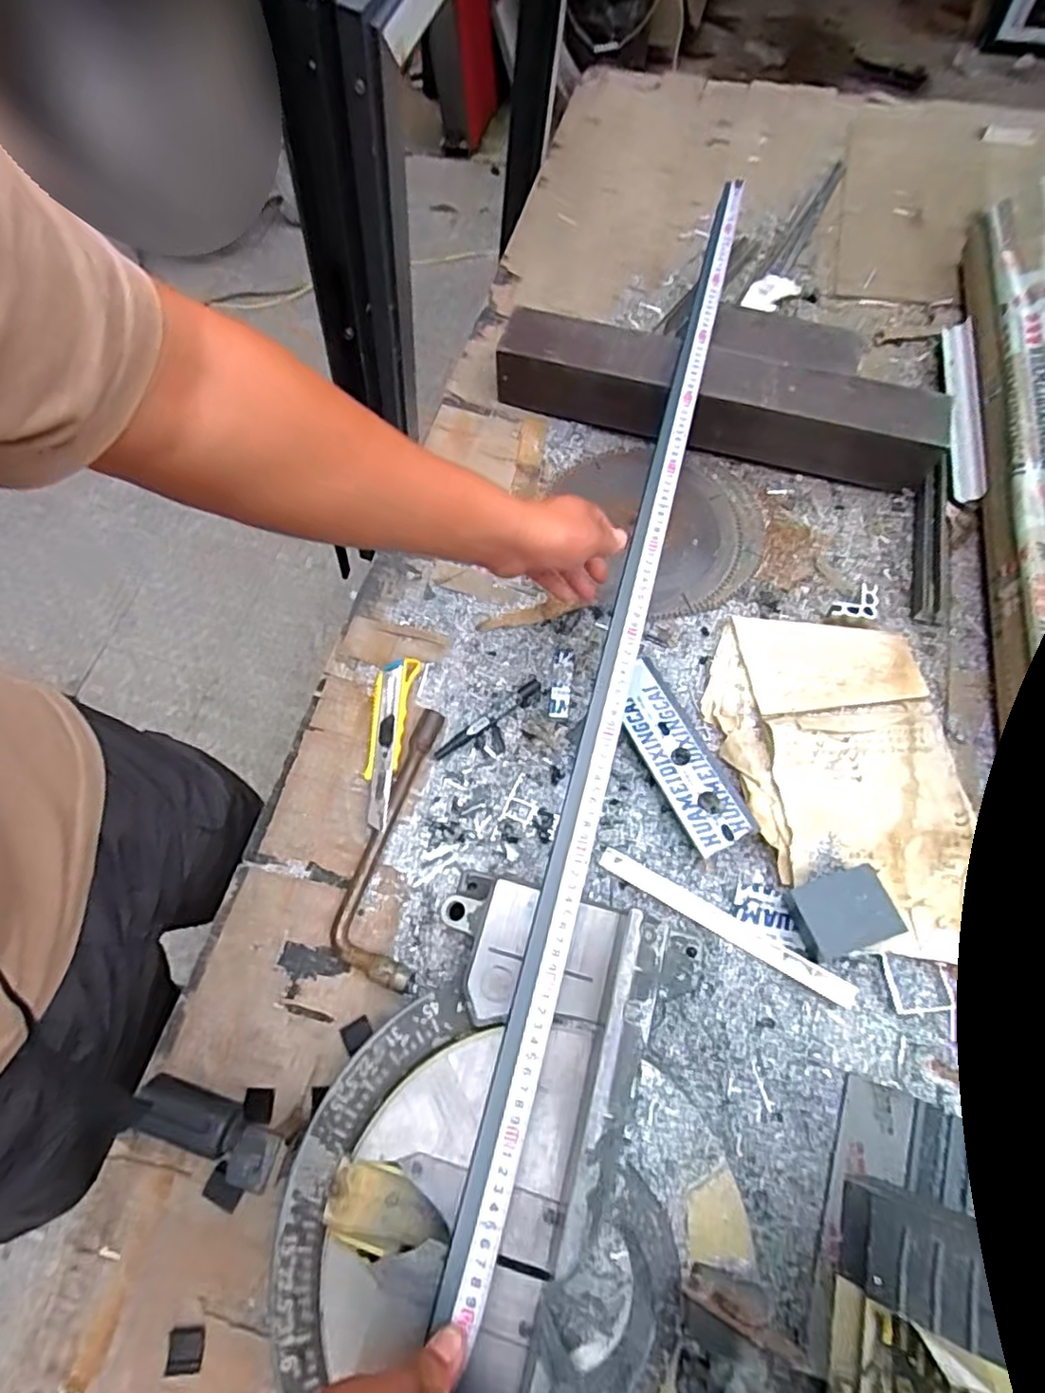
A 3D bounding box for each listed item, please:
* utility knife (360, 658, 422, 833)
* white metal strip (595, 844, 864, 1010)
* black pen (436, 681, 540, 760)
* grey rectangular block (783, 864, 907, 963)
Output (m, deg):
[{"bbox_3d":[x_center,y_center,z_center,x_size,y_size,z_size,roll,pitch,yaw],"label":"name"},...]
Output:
[{"bbox_3d":[-0.141,0.043,0.645,0.039,0.016,0.179,6,67,4],"label":"utility knife"},{"bbox_3d":[0.180,0.205,0.574,0.237,0.004,0.022,27,65,17],"label":"white metal strip"},{"bbox_3d":[-0.034,0.025,0.654,0.130,0.010,0.019,-36,71,-13],"label":"black pen"},{"bbox_3d":[0.275,0.184,0.540,0.075,0.030,0.059,-15,67,-5],"label":"grey rectangular block"}]

